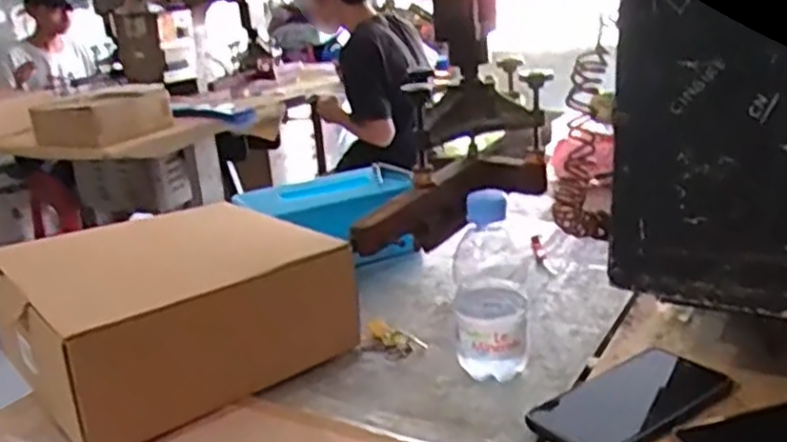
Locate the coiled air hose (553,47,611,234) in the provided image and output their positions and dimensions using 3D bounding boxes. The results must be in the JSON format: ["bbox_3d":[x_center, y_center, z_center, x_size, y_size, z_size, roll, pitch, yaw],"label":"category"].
[{"bbox_3d":[0.129,-0.049,0.493,0.025,0.130,0.038,10,24,38],"label":"coiled air hose"}]

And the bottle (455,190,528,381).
[{"bbox_3d":[0.083,0.054,0.614,0.058,0.164,0.072,-3,18,7],"label":"bottle"}]

